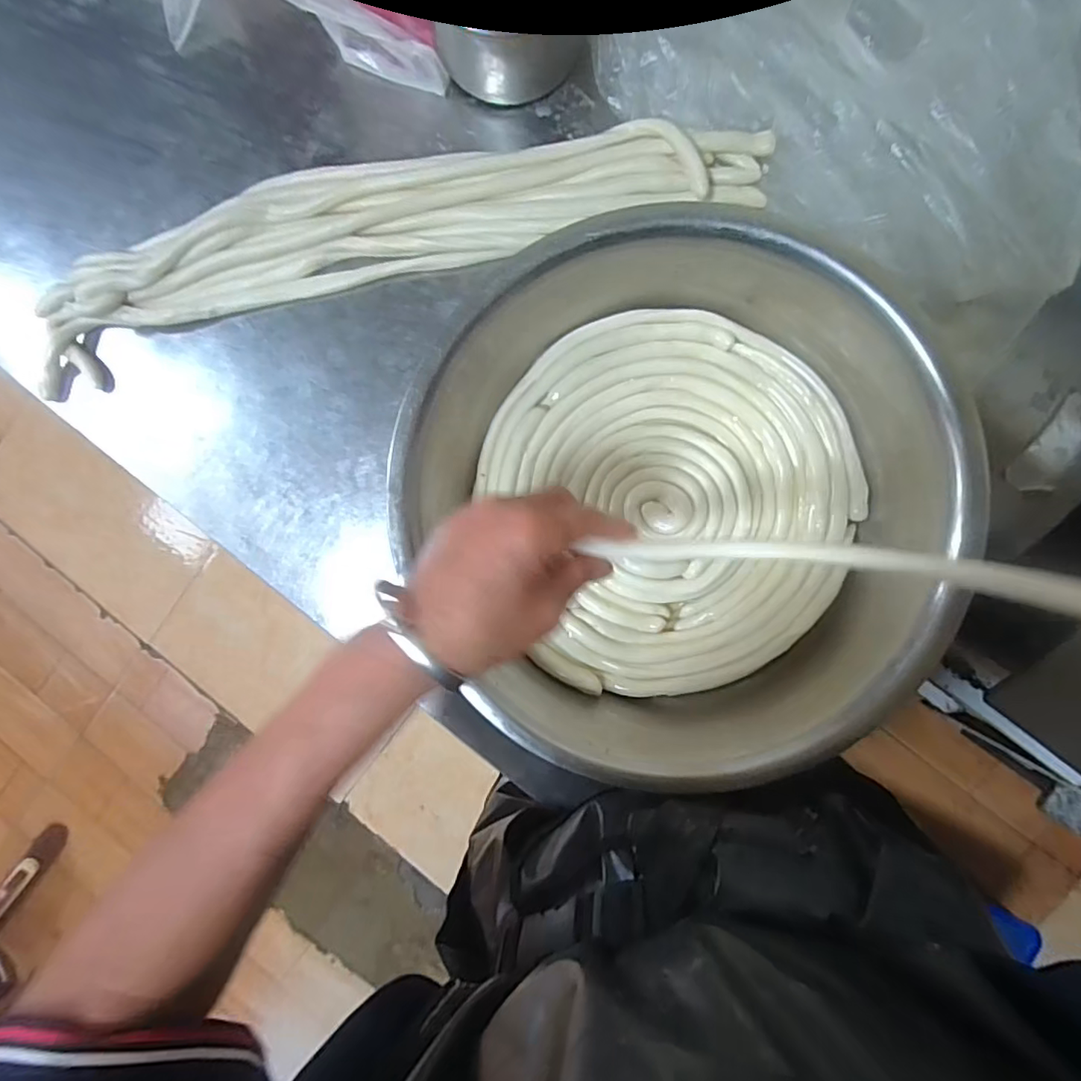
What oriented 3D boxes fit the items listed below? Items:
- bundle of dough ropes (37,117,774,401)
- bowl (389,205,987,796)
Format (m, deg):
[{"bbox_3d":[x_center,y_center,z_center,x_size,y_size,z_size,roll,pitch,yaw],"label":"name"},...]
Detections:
[{"bbox_3d":[-0.139,-0.264,0.474,0.611,0.030,0.123,-12,89,7],"label":"bundle of dough ropes"},{"bbox_3d":[0.084,-0.023,0.408,0.337,0.115,0.336,0,91,7],"label":"bowl"}]

